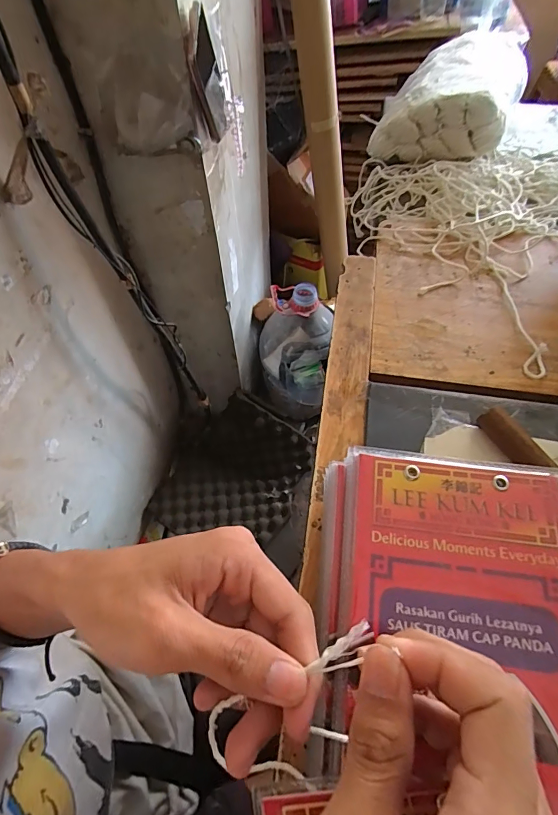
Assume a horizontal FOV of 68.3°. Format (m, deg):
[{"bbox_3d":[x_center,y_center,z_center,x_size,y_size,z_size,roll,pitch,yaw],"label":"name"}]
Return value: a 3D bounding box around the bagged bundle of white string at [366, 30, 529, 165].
[{"bbox_3d":[0.251,-0.426,0.562,0.148,0.068,0.277,26,62,17],"label":"bagged bundle of white string"}]

